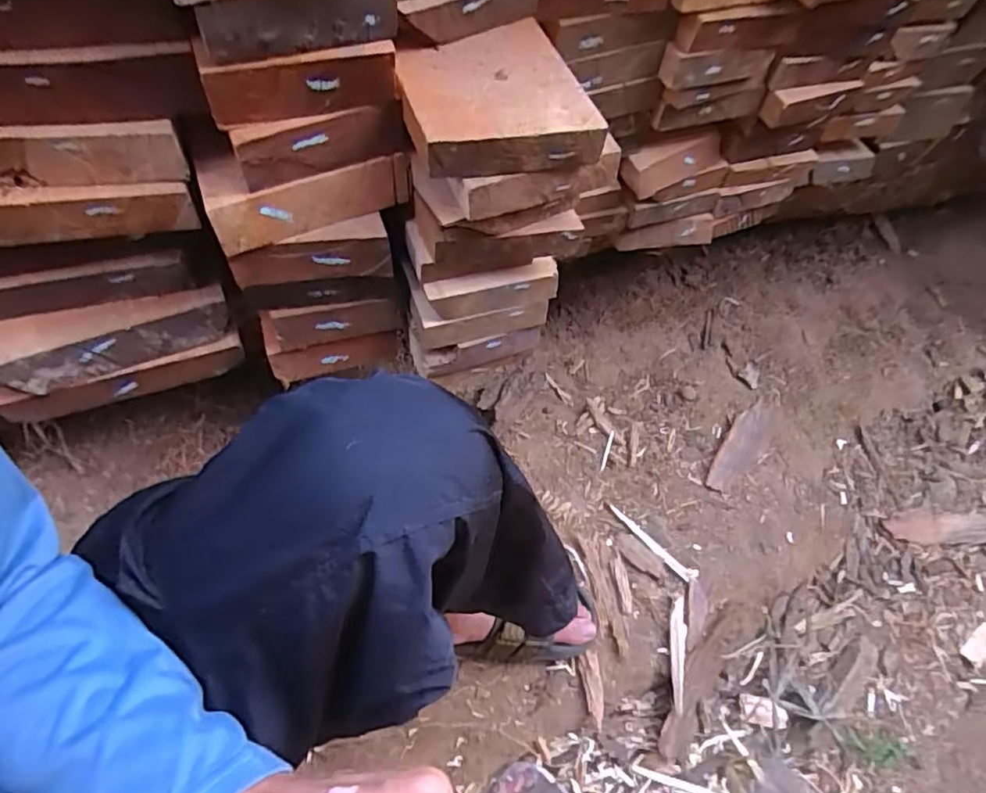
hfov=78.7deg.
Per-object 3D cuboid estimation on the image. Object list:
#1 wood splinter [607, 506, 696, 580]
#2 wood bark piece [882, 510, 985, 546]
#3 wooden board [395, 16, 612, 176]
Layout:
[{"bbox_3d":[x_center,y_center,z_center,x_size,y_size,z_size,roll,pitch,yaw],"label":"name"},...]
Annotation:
[{"bbox_3d":[0.207,0.187,0.782,0.018,0.007,0.132,-39,68,-19],"label":"wood splinter"},{"bbox_3d":[0.729,0.201,0.911,0.294,0.012,0.054,3,56,-7],"label":"wood bark piece"},{"bbox_3d":[-0.002,-0.214,0.429,0.126,0.034,0.127,-14,62,-8],"label":"wooden board"}]

